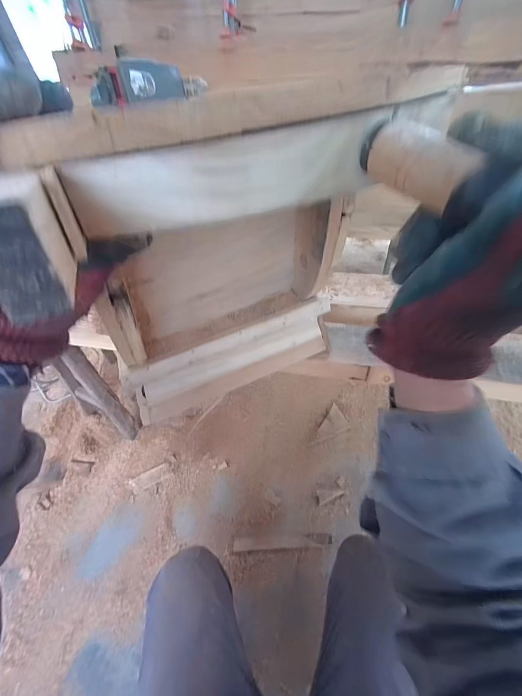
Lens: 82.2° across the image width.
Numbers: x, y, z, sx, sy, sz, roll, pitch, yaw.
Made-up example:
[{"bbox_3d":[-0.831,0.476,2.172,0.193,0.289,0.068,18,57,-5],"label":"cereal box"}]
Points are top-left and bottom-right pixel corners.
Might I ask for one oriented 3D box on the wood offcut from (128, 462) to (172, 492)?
[{"bbox_3d":[-0.383,0.451,1.039,0.136,0.013,0.052,-23,49,-15],"label":"wood offcut"}]

